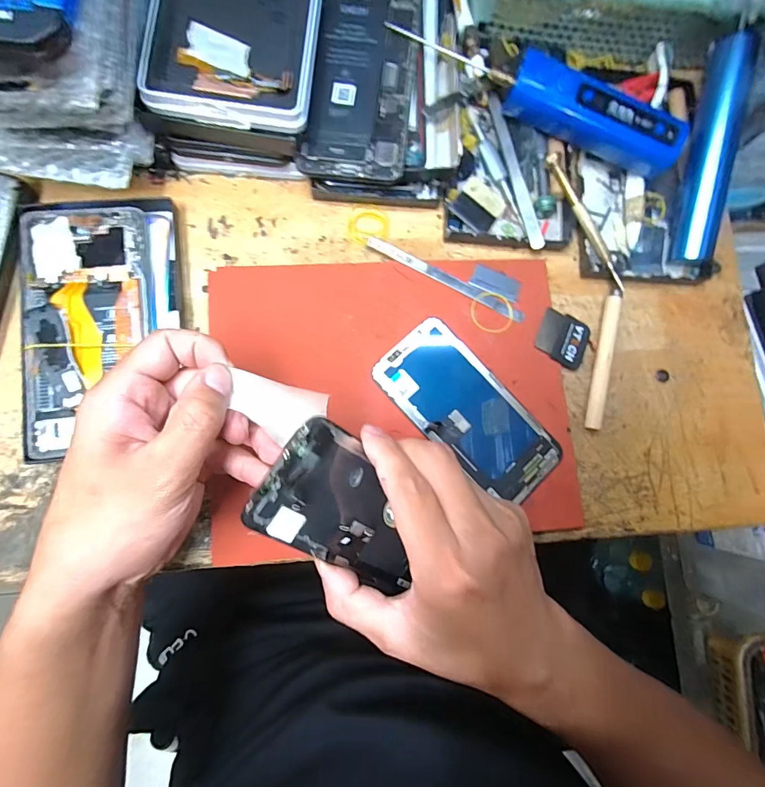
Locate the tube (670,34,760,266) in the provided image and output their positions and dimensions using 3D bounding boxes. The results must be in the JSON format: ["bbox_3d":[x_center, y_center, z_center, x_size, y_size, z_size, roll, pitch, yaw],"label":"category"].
[{"bbox_3d":[0.246,-0.178,0.316,0.023,0.026,0.149,2,102,-7],"label":"tube"}]

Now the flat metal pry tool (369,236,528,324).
[{"bbox_3d":[0.049,-0.086,0.314,0.127,0.004,0.009,27,81,-3],"label":"flat metal pry tool"}]

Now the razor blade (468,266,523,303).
[{"bbox_3d":[0.087,-0.085,0.322,0.038,0.004,0.019,24,81,-4],"label":"razor blade"}]

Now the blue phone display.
[{"bbox_3d":[0.062,0.013,0.302,0.066,0.007,0.139,-43,90,-9],"label":"blue phone display"}]

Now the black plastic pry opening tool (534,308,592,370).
[{"bbox_3d":[0.139,-0.042,0.320,0.040,0.004,0.040,23,81,-4],"label":"black plastic pry opening tool"}]

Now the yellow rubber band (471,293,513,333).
[{"bbox_3d":[0.082,-0.061,0.315,0.032,0.004,0.031,1,83,-7],"label":"yellow rubber band"}]

